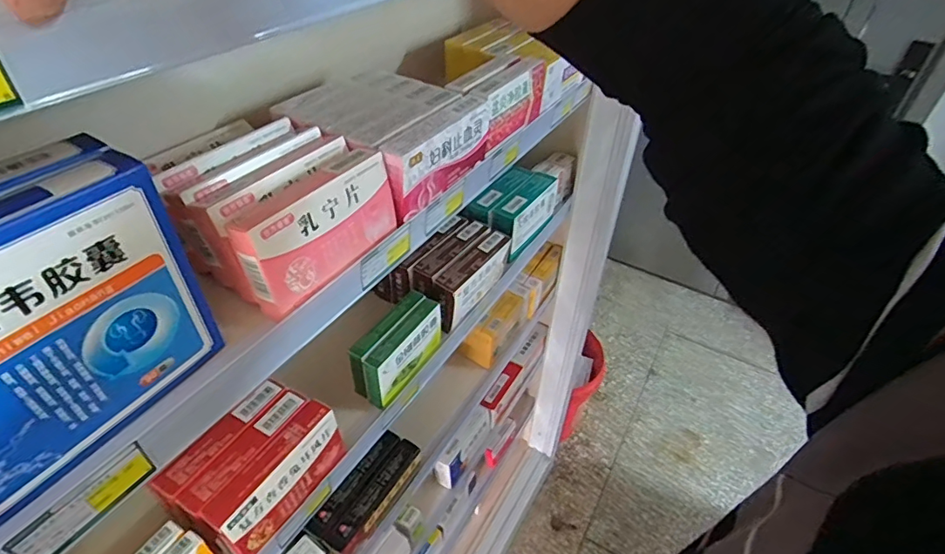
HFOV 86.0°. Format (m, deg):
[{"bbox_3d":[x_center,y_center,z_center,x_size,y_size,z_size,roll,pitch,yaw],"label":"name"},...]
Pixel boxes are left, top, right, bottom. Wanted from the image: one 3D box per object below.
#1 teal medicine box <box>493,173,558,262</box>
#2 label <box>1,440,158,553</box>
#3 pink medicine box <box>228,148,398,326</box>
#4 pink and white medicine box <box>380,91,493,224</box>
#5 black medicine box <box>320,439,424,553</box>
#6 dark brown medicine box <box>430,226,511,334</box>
[{"bbox_3d":[0.085,-0.101,0.811,0.046,0.078,0.172,24,45,22],"label":"teal medicine box"},{"bbox_3d":[-0.216,0.127,0.285,0.006,0.033,0.070,23,45,22],"label":"label"},{"bbox_3d":[-0.117,-0.040,0.398,0.033,0.073,0.137,25,46,23],"label":"pink medicine box"},{"bbox_3d":[-0.032,-0.118,0.487,0.028,0.067,0.150,25,46,23],"label":"pink and white medicine box"},{"bbox_3d":[-0.126,0.297,0.669,0.031,0.072,0.161,25,46,23],"label":"black medicine box"},{"bbox_3d":[-0.001,-0.002,0.694,0.044,0.070,0.160,26,46,24],"label":"dark brown medicine box"}]

